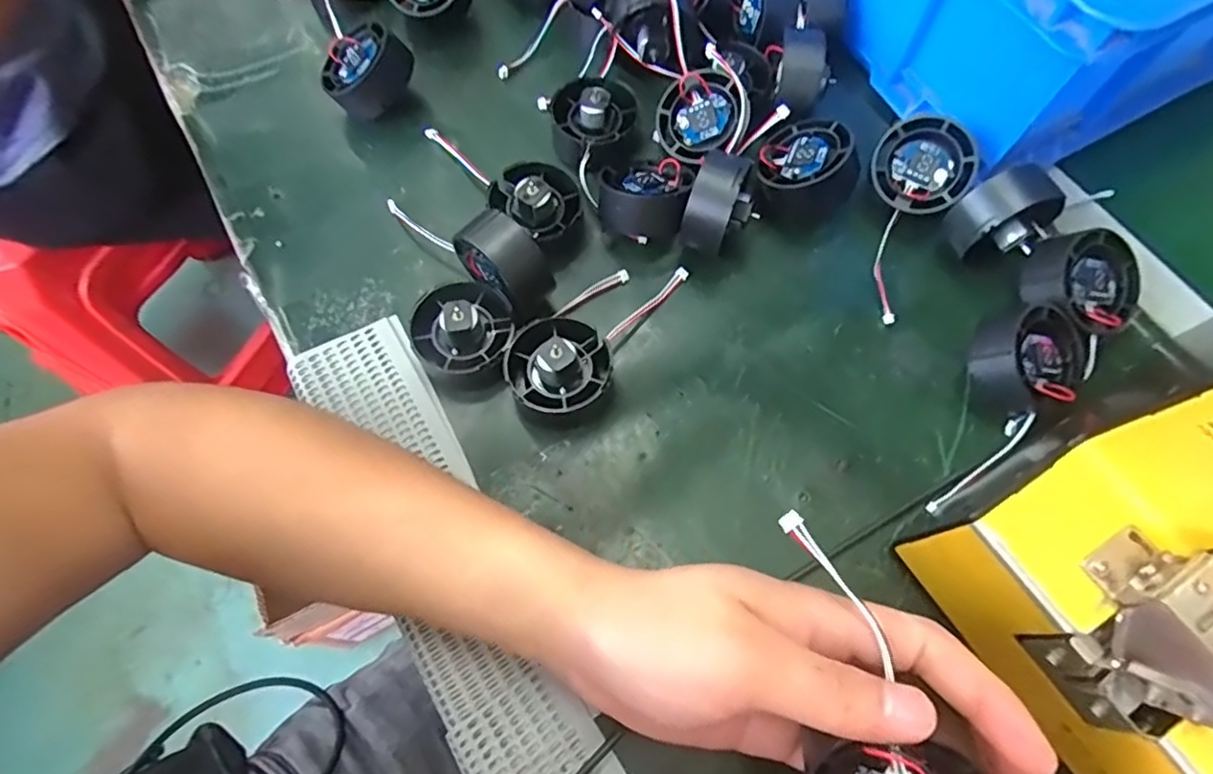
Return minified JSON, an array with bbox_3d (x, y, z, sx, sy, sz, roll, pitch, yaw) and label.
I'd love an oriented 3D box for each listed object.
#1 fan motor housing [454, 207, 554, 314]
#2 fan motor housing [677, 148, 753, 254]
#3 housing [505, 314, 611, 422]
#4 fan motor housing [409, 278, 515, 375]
[{"bbox_3d":[-0.052,-0.064,0.333,0.046,0.051,0.028,41,72,15],"label":"fan motor housing"},{"bbox_3d":[0.061,-0.095,0.345,0.029,0.060,0.053,22,68,8],"label":"fan motor housing"},{"bbox_3d":[-0.024,-0.011,0.319,0.051,0.029,0.050,0,67,-1],"label":"housing"},{"bbox_3d":[-0.074,-0.030,0.327,0.051,0.034,0.050,0,67,-1],"label":"fan motor housing"}]

